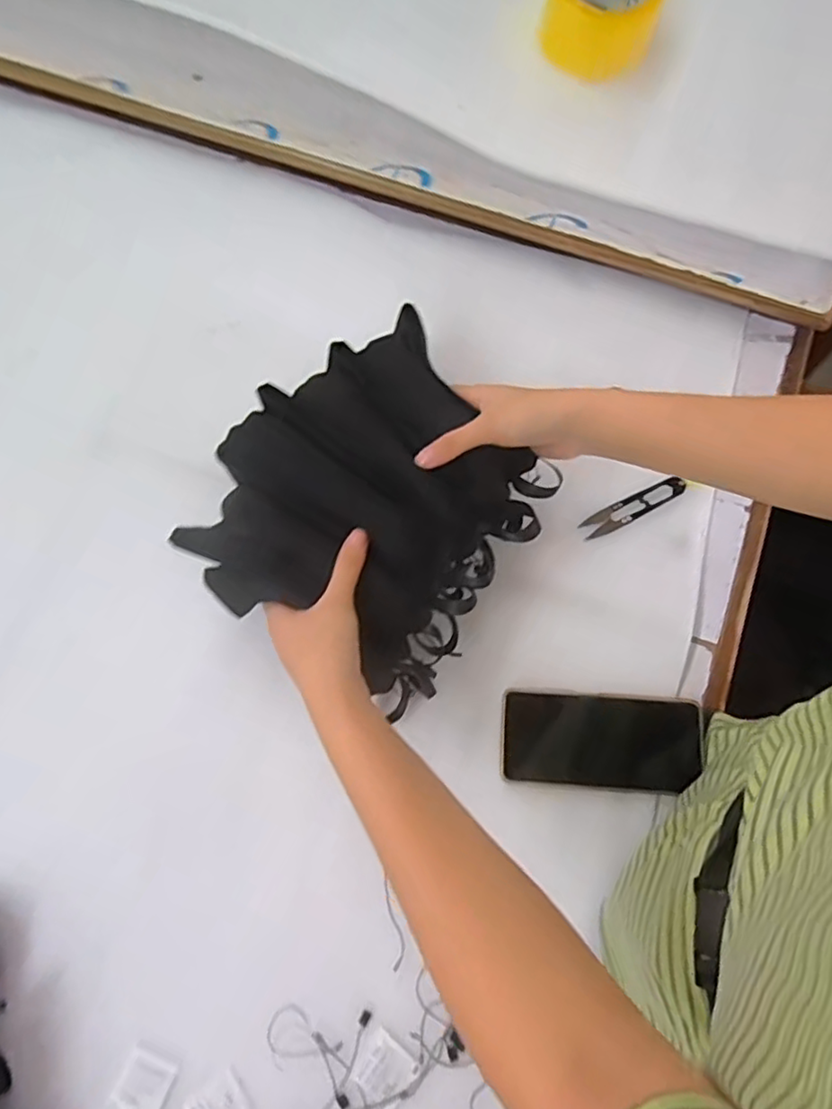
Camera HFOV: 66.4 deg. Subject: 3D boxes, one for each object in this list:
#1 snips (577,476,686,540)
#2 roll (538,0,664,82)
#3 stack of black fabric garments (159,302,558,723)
[{"bbox_3d":[0.196,-0.042,0.576,0.096,0.008,0.022,-28,80,8],"label":"snips"},{"bbox_3d":[0.180,-0.525,0.614,0.102,0.059,0.117,21,79,3],"label":"roll"},{"bbox_3d":[-0.026,-0.044,0.503,0.215,0.086,0.255,33,80,6],"label":"stack of black fabric garments"}]

